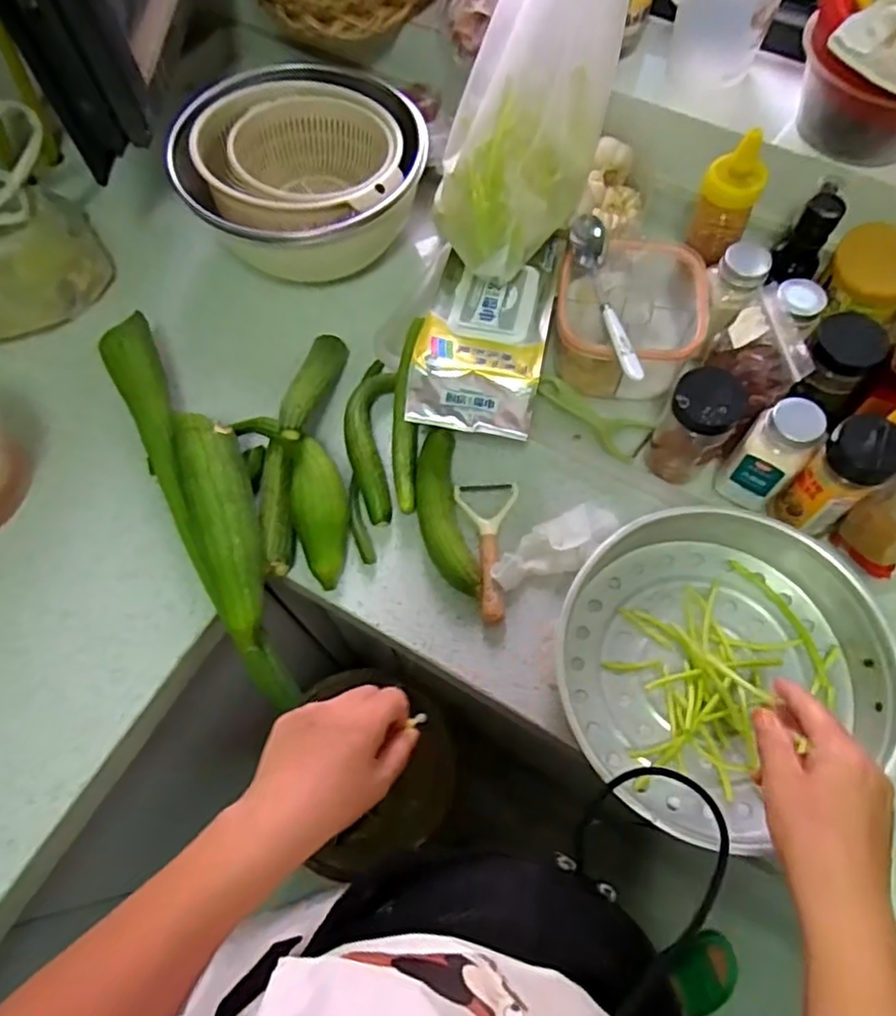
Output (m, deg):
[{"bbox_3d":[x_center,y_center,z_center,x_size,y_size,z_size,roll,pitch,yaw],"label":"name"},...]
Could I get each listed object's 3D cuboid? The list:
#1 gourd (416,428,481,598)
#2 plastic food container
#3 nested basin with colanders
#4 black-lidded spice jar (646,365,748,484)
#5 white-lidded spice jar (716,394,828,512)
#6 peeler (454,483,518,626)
[{"bbox_3d":[-0.004,0.004,0.616,0.047,0.033,0.166,-10,64,-3],"label":"gourd"},{"bbox_3d":[0.176,-0.185,0.660,0.136,0.083,0.140,-1,69,2],"label":"plastic food container"},{"bbox_3d":[-0.148,-0.350,0.702,0.253,0.108,0.214,-25,68,-9],"label":"nested basin with colanders"},{"bbox_3d":[0.217,-0.071,0.588,0.058,0.107,0.050,32,71,14],"label":"black-lidded spice jar"},{"bbox_3d":[0.279,-0.044,0.579,0.050,0.114,0.049,0,66,1],"label":"white-lidded spice jar"},{"bbox_3d":[0.032,0.033,0.603,0.057,0.021,0.141,3,66,3],"label":"peeler"}]

